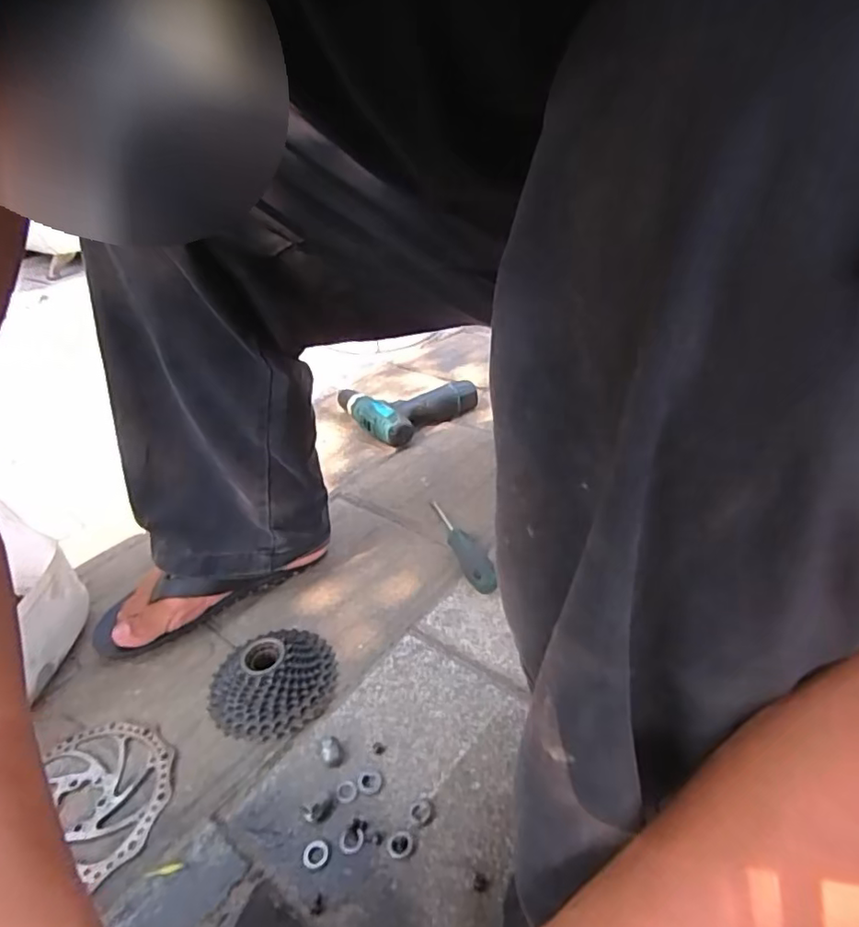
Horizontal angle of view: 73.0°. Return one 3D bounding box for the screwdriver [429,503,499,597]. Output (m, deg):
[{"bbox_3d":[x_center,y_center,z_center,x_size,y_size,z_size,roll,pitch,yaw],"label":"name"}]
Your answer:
[{"bbox_3d":[0.037,0.093,0.712,0.029,0.034,0.193,-13,34,-11],"label":"screwdriver"}]

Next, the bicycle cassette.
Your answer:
[{"bbox_3d":[-0.157,0.202,0.569,0.123,0.043,0.121,-15,34,-13],"label":"bicycle cassette"}]

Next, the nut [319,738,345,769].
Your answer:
[{"bbox_3d":[-0.084,0.250,0.504,0.019,0.016,0.022,-18,35,-18],"label":"nut"}]

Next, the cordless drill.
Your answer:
[{"bbox_3d":[-0.040,-0.104,0.989,0.180,0.053,0.157,-28,39,-29],"label":"cordless drill"}]

